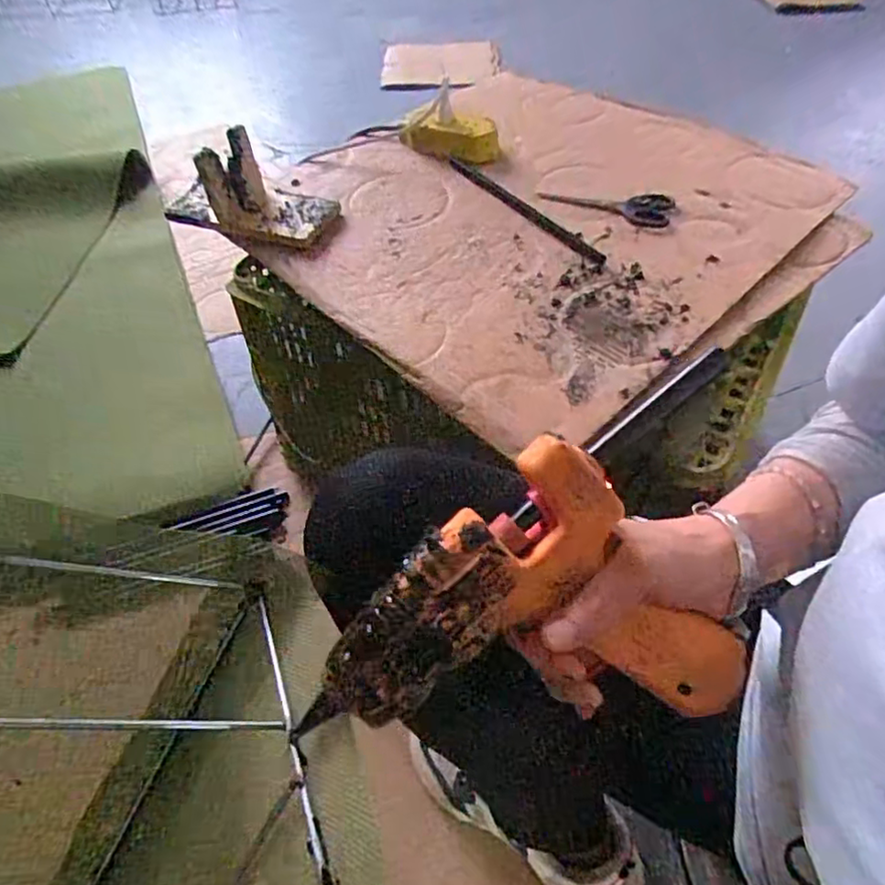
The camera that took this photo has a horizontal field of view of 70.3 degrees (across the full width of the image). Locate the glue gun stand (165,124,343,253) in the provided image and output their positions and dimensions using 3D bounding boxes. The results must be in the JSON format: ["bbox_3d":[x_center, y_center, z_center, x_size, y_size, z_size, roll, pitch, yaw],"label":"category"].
[{"bbox_3d":[-0.221,-0.289,0.715,0.210,0.085,0.079,18,57,16],"label":"glue gun stand"}]

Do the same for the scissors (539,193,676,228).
[{"bbox_3d":[0.190,-0.279,0.722,0.145,0.004,0.061,22,58,19],"label":"scissors"}]

